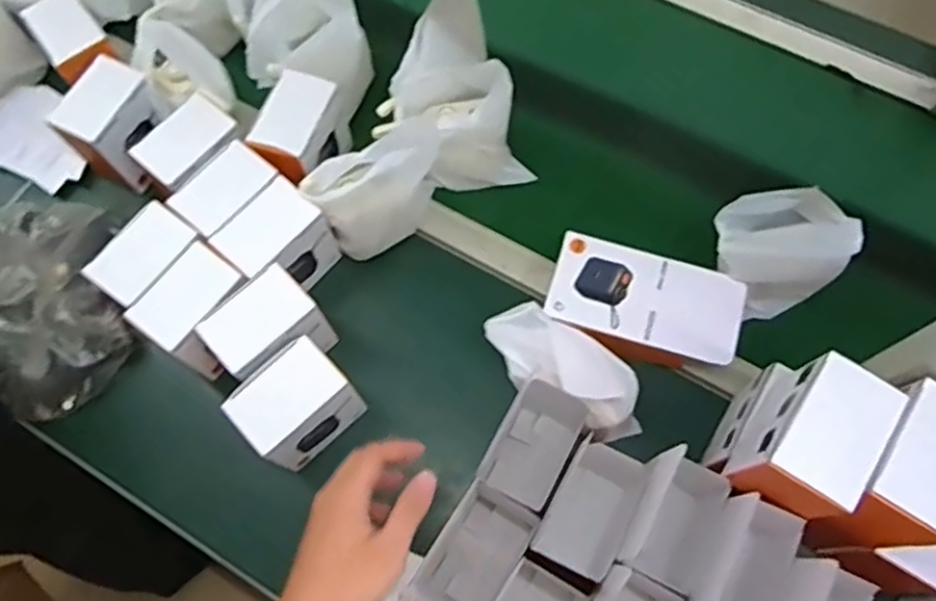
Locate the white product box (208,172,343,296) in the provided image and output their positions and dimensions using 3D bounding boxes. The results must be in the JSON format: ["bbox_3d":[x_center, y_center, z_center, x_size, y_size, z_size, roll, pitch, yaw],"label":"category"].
[{"bbox_3d":[-0.195,-0.053,0.745,0.072,0.107,0.097,37,74,15],"label":"white product box"}]

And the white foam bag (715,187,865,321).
[{"bbox_3d":[0.304,-0.046,0.707,0.125,0.133,0.088,-13,69,-3],"label":"white foam bag"}]

